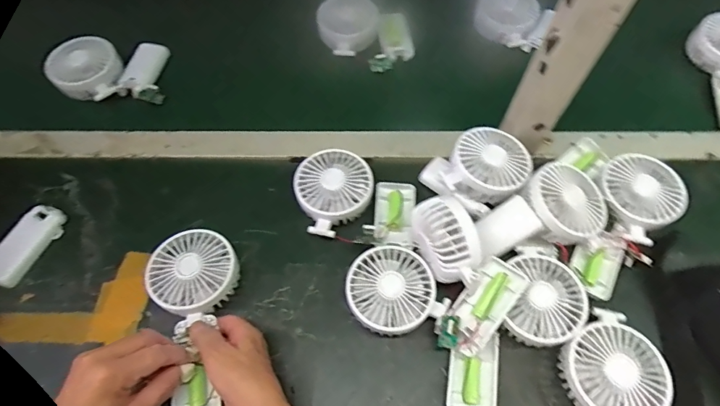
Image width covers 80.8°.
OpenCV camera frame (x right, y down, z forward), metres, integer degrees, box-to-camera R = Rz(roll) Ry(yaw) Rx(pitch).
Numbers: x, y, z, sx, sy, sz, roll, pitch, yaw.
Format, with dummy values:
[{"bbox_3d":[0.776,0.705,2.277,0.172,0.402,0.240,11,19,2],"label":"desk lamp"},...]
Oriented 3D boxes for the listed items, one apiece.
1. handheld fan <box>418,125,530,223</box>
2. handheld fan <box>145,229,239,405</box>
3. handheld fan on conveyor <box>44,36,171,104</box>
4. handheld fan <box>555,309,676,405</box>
[{"bbox_3d":[0.141,-0.039,0.500,0.101,0.053,0.095,0,62,1],"label":"handheld fan"},{"bbox_3d":[-0.164,0.117,0.424,0.085,0.039,0.185,-10,64,-4],"label":"handheld fan"},{"bbox_3d":[-0.354,-0.193,0.601,0.137,0.068,0.094,-3,62,0],"label":"handheld fan on conveyor"},{"bbox_3d":[0.238,0.159,0.402,0.097,0.045,0.090,-37,67,-17],"label":"handheld fan"}]

